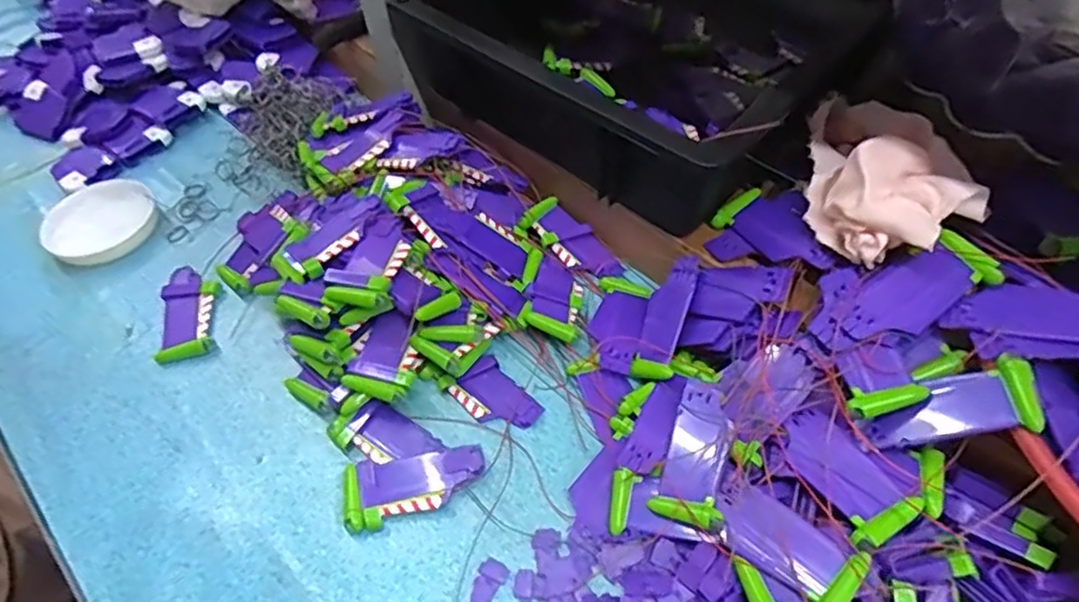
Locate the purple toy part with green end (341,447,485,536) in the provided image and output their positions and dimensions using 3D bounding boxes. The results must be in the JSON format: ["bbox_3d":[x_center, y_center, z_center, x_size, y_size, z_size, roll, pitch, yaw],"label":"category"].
[{"bbox_3d":[-0.080,0.119,0.410,0.090,0.011,0.043,-7,53,-2],"label":"purple toy part with green end"}]

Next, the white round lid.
[{"bbox_3d":[-0.391,-0.073,0.571,0.092,0.022,0.087,-2,53,2],"label":"white round lid"}]

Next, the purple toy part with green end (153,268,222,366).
[{"bbox_3d":[-0.275,0.007,0.507,0.044,0.013,0.087,-13,53,-7],"label":"purple toy part with green end"}]

